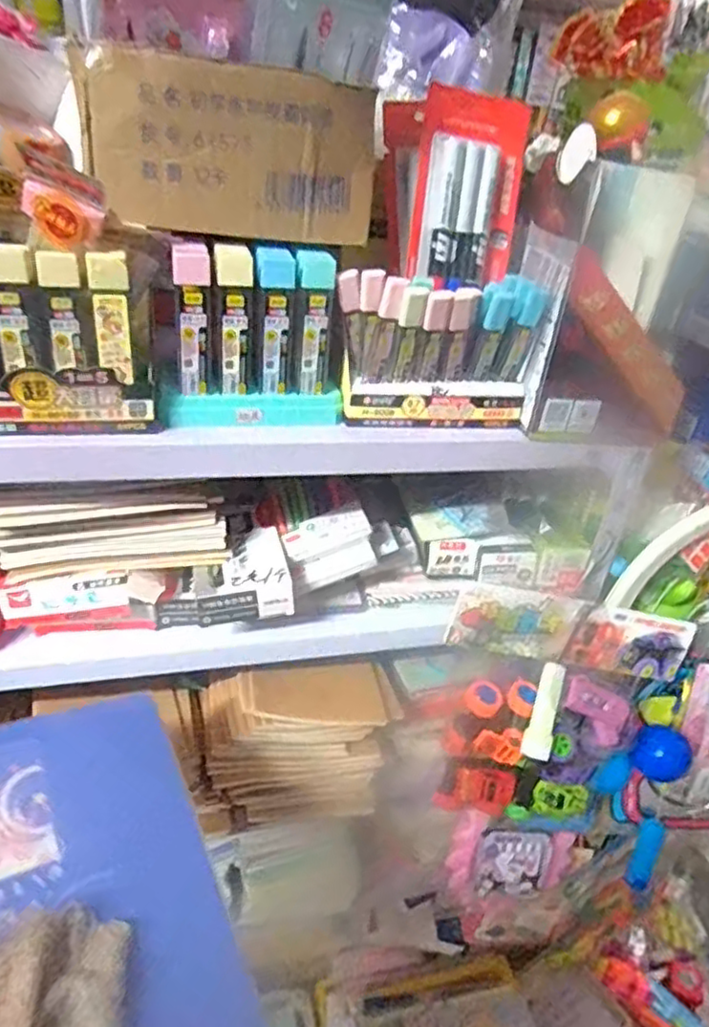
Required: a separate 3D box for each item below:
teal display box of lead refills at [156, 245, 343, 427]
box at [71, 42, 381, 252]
[{"bbox_3d":[-0.074,-0.133,0.502,0.138,0.123,0.040,-3,33,-16],"label":"teal display box of lead refills"},{"bbox_3d":[-0.080,-0.240,0.445,0.196,0.098,0.032,0,32,-11],"label":"box"}]

